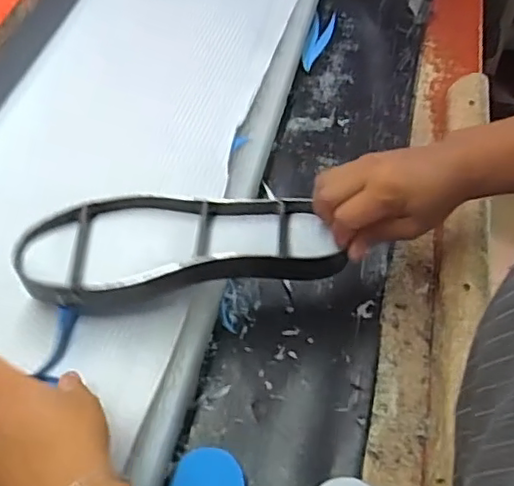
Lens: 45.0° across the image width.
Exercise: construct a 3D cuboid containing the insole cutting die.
[{"bbox_3d":[-0.064,0.005,0.514,0.254,0.033,0.100,-4,51,-2],"label":"insole cutting die"}]

